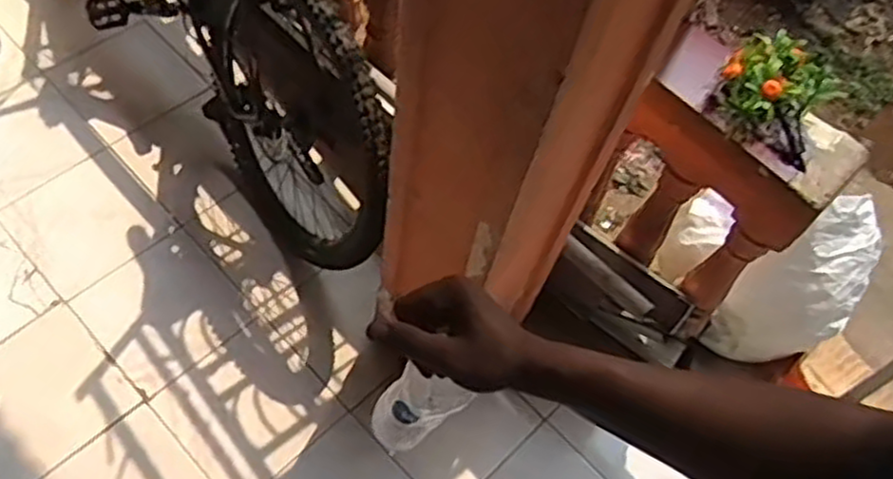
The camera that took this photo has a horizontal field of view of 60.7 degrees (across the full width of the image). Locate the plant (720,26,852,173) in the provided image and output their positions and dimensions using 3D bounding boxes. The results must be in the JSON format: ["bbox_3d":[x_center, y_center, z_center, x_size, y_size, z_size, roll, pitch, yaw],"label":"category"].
[{"bbox_3d":[0.519,-0.234,1.196,0.174,0.117,0.141,30,62,10],"label":"plant"}]

